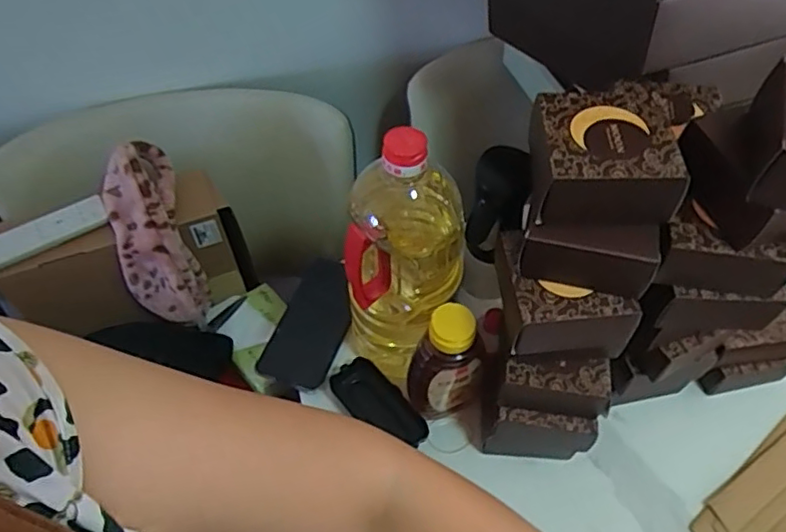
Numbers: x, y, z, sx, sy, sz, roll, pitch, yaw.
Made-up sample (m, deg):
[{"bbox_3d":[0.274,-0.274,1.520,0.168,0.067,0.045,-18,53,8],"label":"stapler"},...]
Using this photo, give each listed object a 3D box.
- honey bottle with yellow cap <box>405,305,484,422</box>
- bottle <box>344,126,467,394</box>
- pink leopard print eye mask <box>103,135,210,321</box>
[{"bbox_3d":[0.050,0.098,0.579,0.059,0.147,0.050,-35,61,-21],"label":"honey bottle with yellow cap"},{"bbox_3d":[0.009,0.000,0.568,0.107,0.279,0.106,5,55,4],"label":"bottle"},{"bbox_3d":[-0.286,-0.030,0.735,0.083,0.227,0.072,-15,16,-9],"label":"pink leopard print eye mask"}]

